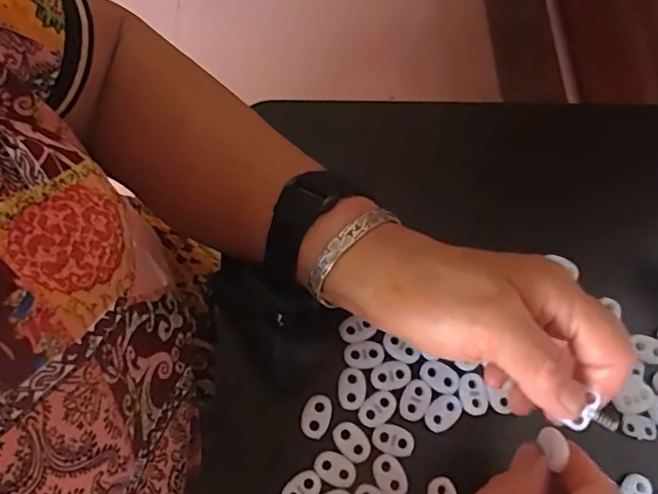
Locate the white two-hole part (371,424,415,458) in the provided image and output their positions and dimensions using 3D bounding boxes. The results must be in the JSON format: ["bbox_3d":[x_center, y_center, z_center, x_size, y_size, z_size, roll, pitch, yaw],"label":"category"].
[{"bbox_3d":[0.035,0.104,0.315,0.023,0.004,0.015,21,72,5],"label":"white two-hole part"}]

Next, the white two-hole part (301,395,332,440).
[{"bbox_3d":[-0.007,0.092,0.318,0.016,0.004,0.022,22,72,5],"label":"white two-hole part"}]

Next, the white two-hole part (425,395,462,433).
[{"bbox_3d":[0.063,0.092,0.321,0.022,0.004,0.016,-39,77,-13],"label":"white two-hole part"}]

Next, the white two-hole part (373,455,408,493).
[{"bbox_3d":[0.033,0.122,0.309,0.015,0.004,0.022,-29,75,-11],"label":"white two-hole part"}]

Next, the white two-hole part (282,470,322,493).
[{"bbox_3d":[-0.015,0.127,0.303,0.015,0.004,0.022,40,75,10],"label":"white two-hole part"}]

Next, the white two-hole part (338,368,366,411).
[{"bbox_3d":[0.013,0.079,0.323,0.015,0.004,0.022,4,71,-1],"label":"white two-hole part"}]

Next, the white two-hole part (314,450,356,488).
[{"bbox_3d":[0.003,0.118,0.308,0.022,0.004,0.015,25,72,6],"label":"white two-hole part"}]

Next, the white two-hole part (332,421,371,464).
[{"bbox_3d":[0.012,0.105,0.313,0.016,0.004,0.022,-40,77,-14],"label":"white two-hole part"}]

